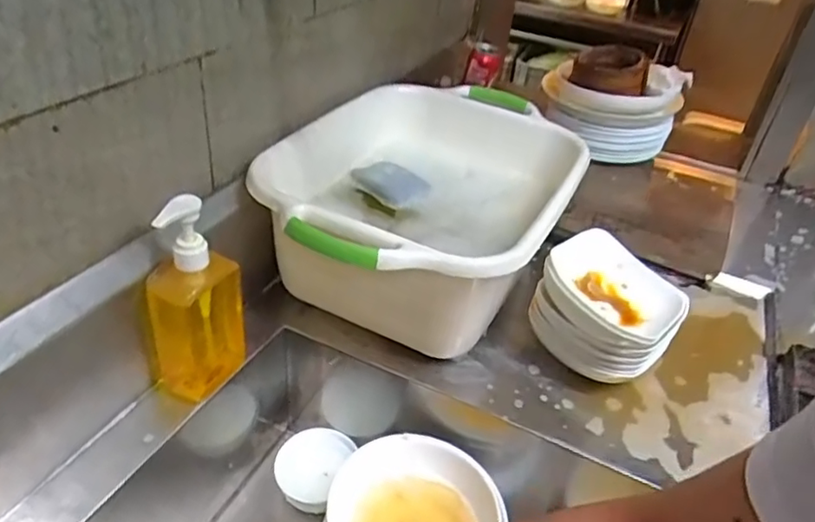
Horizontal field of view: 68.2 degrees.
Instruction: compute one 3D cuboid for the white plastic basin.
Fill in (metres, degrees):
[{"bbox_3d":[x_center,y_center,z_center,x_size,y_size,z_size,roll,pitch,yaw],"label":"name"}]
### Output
[{"bbox_3d":[0.007,-0.066,0.800,0.330,0.183,0.471,18,37,15],"label":"white plastic basin"}]

